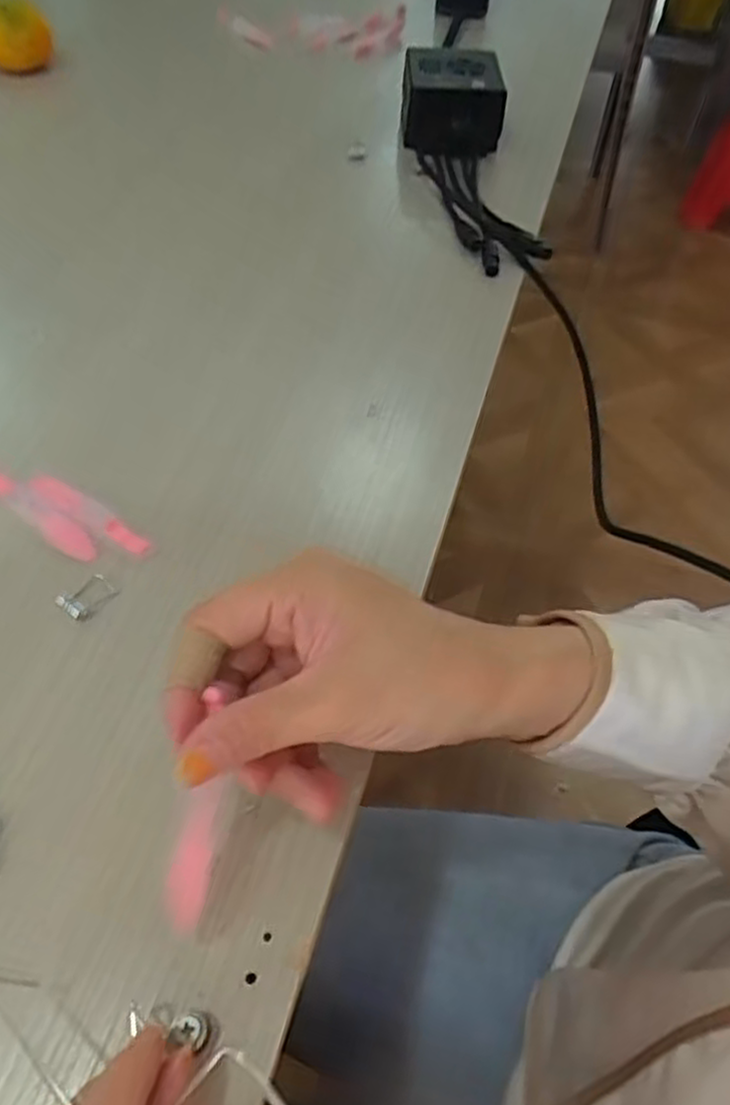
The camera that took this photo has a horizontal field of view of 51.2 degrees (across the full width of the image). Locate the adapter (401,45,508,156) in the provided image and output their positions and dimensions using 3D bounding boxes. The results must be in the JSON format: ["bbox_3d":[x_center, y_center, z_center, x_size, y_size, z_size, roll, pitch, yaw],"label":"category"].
[{"bbox_3d":[0.072,-0.378,0.633,0.082,0.051,0.088,0,53,-4],"label":"adapter"}]

